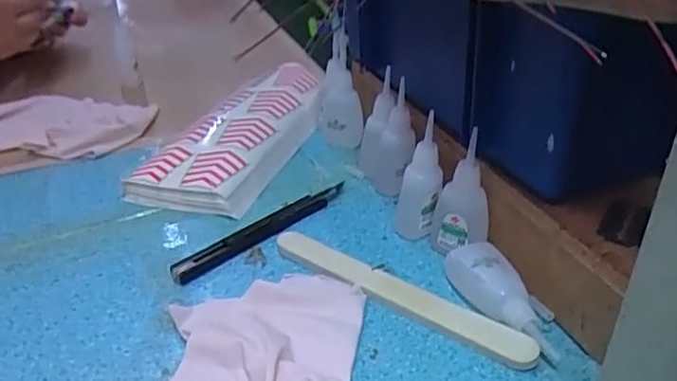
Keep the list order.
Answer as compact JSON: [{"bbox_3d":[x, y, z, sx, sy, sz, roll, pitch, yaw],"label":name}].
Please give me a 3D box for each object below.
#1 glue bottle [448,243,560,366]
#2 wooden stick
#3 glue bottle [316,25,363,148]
[{"bbox_3d":[0.093,0.062,0.334,0.034,0.019,0.082,-10,33,-13],"label":"glue bottle"},{"bbox_3d":[0.032,0.059,0.351,0.173,0.007,0.024,20,38,30],"label":"wooden stick"},{"bbox_3d":[0.000,-0.086,0.511,0.038,0.087,0.044,-3,32,-3],"label":"glue bottle"}]

